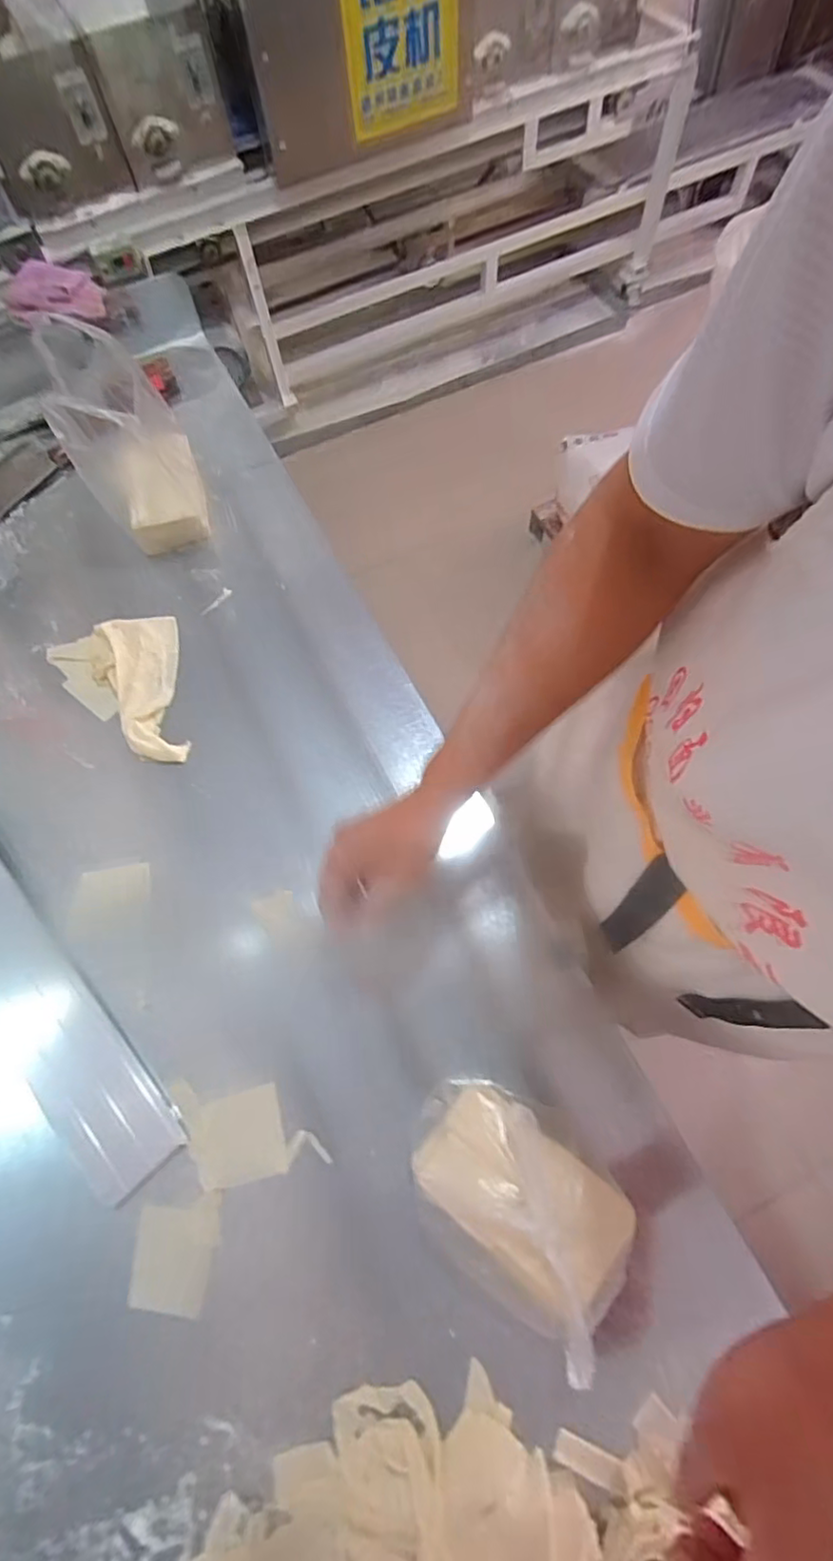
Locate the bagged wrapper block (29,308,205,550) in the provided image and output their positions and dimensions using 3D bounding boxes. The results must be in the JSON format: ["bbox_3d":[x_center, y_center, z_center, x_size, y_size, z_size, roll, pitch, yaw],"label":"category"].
[{"bbox_3d":[-0.366,-0.436,0.768,0.124,0.220,0.193,-18,68,-6],"label":"bagged wrapper block"}]

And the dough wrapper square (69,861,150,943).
[{"bbox_3d":[-0.323,0.128,0.636,0.080,0.005,0.073,-11,63,-3],"label":"dough wrapper square"}]

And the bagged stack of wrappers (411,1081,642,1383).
[{"bbox_3d":[0.080,0.349,0.498,0.189,0.077,0.138,39,73,16],"label":"bagged stack of wrappers"}]

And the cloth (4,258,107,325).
[{"bbox_3d":[-0.539,-0.726,0.887,0.132,0.075,0.031,-28,25,-17],"label":"cloth"}]

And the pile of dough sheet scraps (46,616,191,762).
[{"bbox_3d":[-0.376,-0.110,0.748,0.159,0.025,0.213,-13,67,-4],"label":"pile of dough sheet scraps"}]

